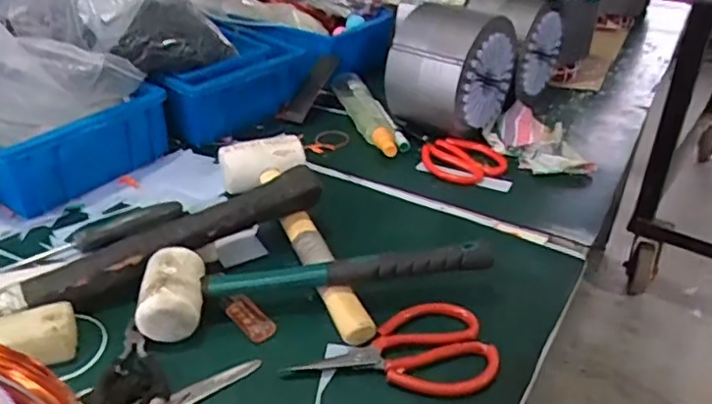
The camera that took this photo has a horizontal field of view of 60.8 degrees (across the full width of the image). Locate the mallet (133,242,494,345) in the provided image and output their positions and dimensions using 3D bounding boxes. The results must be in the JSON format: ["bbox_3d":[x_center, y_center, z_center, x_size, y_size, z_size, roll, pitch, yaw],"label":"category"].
[{"bbox_3d":[-0.030,0.065,0.501,0.282,0.050,0.075,-2,32,-7],"label":"mallet"}]

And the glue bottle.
[{"bbox_3d":[0.010,-0.120,0.793,0.033,0.031,0.202,-7,33,-14],"label":"glue bottle"}]

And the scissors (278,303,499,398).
[{"bbox_3d":[0.027,0.110,0.466,0.155,0.017,0.085,-1,32,-4],"label":"scissors"}]

